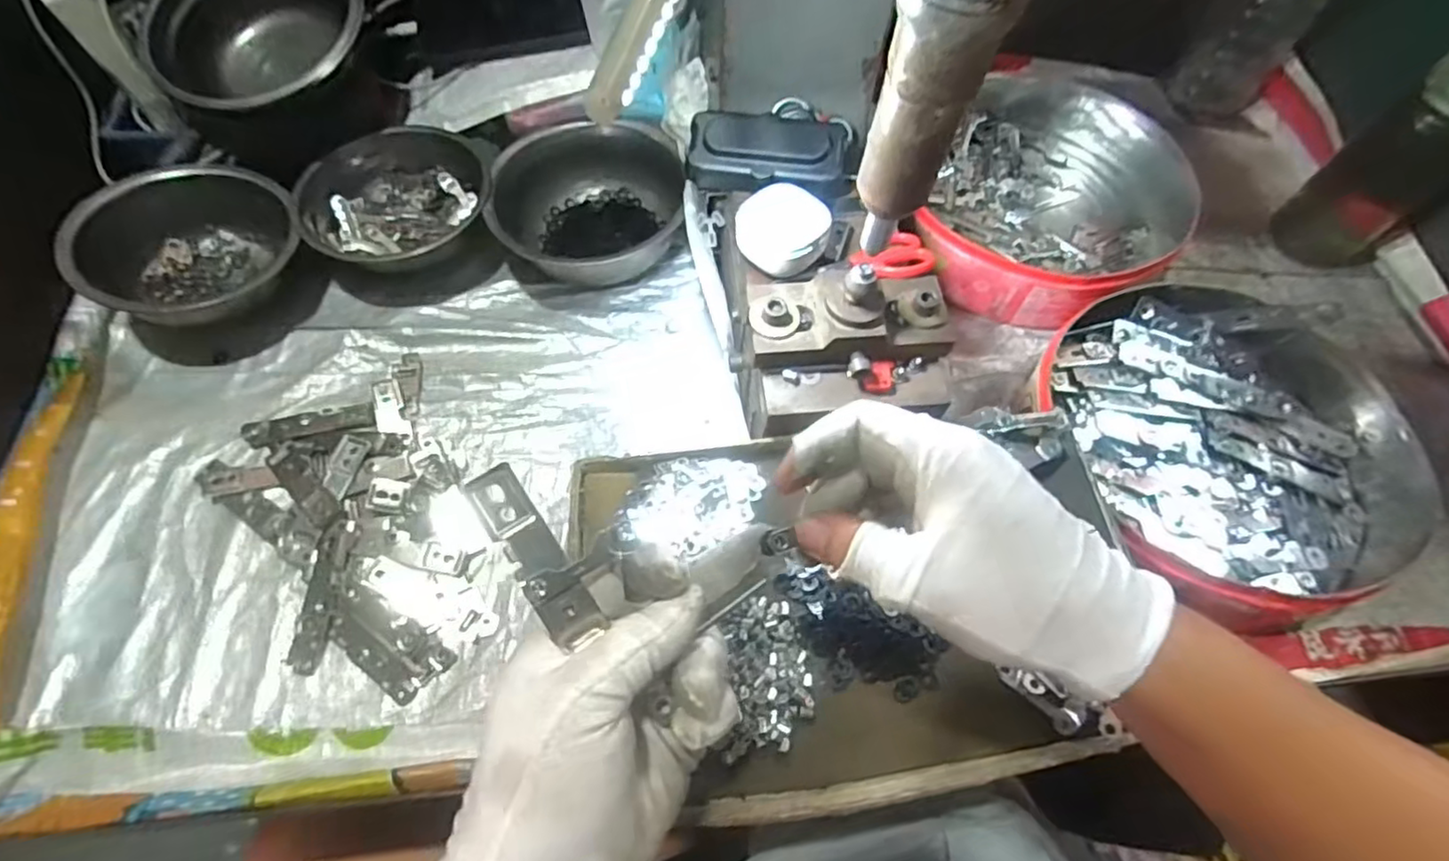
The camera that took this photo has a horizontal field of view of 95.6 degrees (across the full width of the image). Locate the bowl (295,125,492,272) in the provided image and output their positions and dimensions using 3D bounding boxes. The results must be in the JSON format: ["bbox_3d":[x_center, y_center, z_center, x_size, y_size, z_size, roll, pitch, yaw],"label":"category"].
[{"bbox_3d":[-0.265,-0.192,0.538,0.146,0.043,0.137,-16,65,-11],"label":"bowl"}]

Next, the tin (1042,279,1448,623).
[{"bbox_3d":[0.346,0.007,0.464,0.243,0.059,0.237,1,62,-2],"label":"tin"}]

